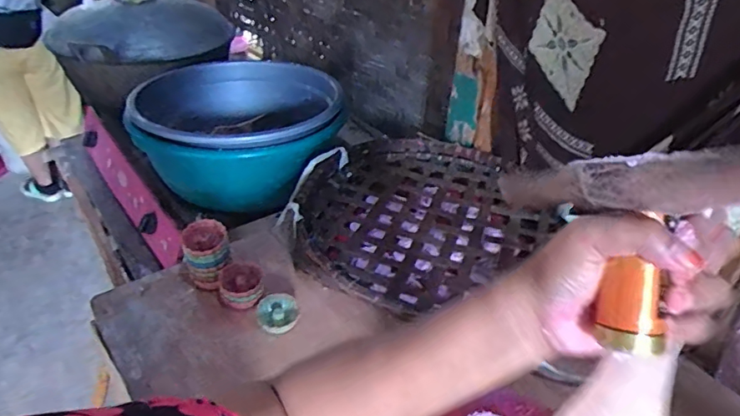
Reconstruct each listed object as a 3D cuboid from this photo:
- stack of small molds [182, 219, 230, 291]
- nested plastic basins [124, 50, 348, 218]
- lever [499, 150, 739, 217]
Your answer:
[{"bbox_3d":[-0.240,0.069,0.754,0.065,0.081,0.062,-10,38,-17],"label":"stack of small molds"},{"bbox_3d":[-0.272,-0.163,1.092,0.408,0.197,0.387,2,36,-1],"label":"nested plastic basins"},{"bbox_3d":[0.137,-0.011,0.236,0.023,0.029,0.228,-12,4,-20],"label":"lever"}]

